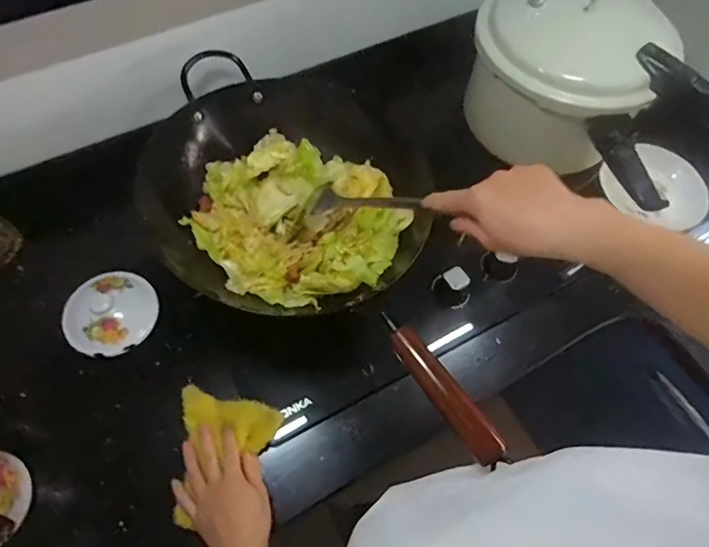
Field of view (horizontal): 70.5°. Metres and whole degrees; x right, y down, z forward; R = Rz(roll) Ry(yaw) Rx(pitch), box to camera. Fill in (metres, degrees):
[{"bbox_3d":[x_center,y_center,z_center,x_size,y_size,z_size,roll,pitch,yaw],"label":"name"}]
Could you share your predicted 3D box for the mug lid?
[{"bbox_3d":[-0.338,0.048,0.684,0.122,0.042,0.119,1,63,-2],"label":"mug lid"}]

